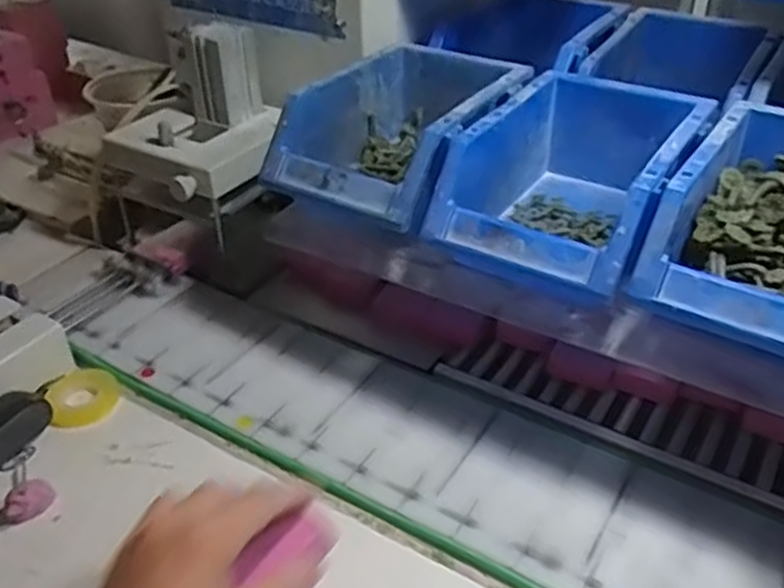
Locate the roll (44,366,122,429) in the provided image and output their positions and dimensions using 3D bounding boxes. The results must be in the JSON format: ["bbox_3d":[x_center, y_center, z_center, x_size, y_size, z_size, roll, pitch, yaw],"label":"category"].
[{"bbox_3d":[-0.223,0.073,0.554,0.048,0.009,0.055,-20,41,-23],"label":"roll"}]

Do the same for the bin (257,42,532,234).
[{"bbox_3d":[0.011,-0.116,0.553,0.122,0.070,0.179,21,42,26],"label":"bin"}]

